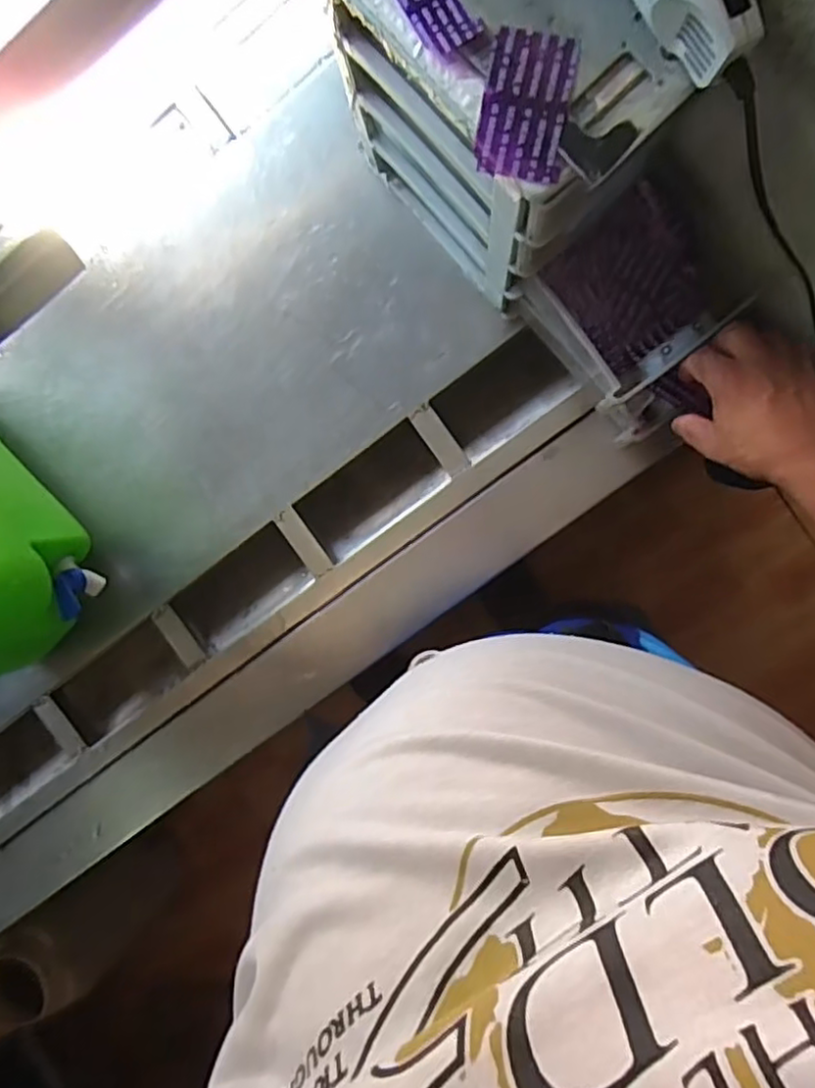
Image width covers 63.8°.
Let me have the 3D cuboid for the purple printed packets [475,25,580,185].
[{"bbox_3d":[0.070,-0.255,0.382,0.049,0.006,0.080,12,97,8],"label":"purple printed packets"}]

